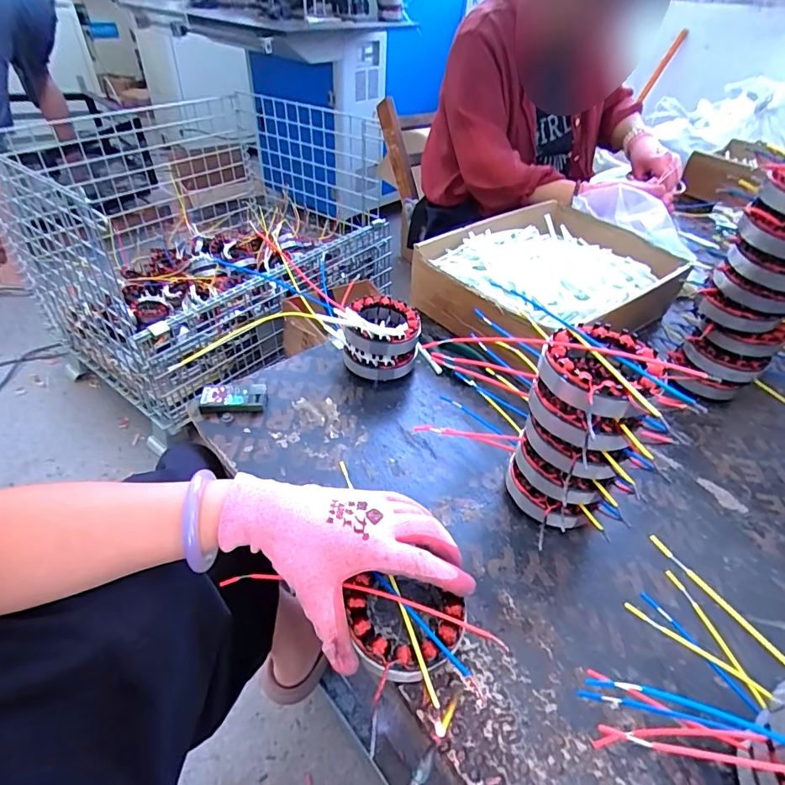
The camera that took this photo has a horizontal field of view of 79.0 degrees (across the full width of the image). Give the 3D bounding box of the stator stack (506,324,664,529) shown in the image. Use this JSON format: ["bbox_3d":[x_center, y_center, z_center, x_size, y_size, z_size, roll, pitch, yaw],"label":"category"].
[{"bbox_3d":[0.152,0.031,0.398,0.088,0.185,0.087,22,45,19],"label":"stator stack"}]

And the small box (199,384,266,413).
[{"bbox_3d":[-0.174,0.006,0.521,0.068,0.016,0.035,-1,42,-6],"label":"small box"}]

